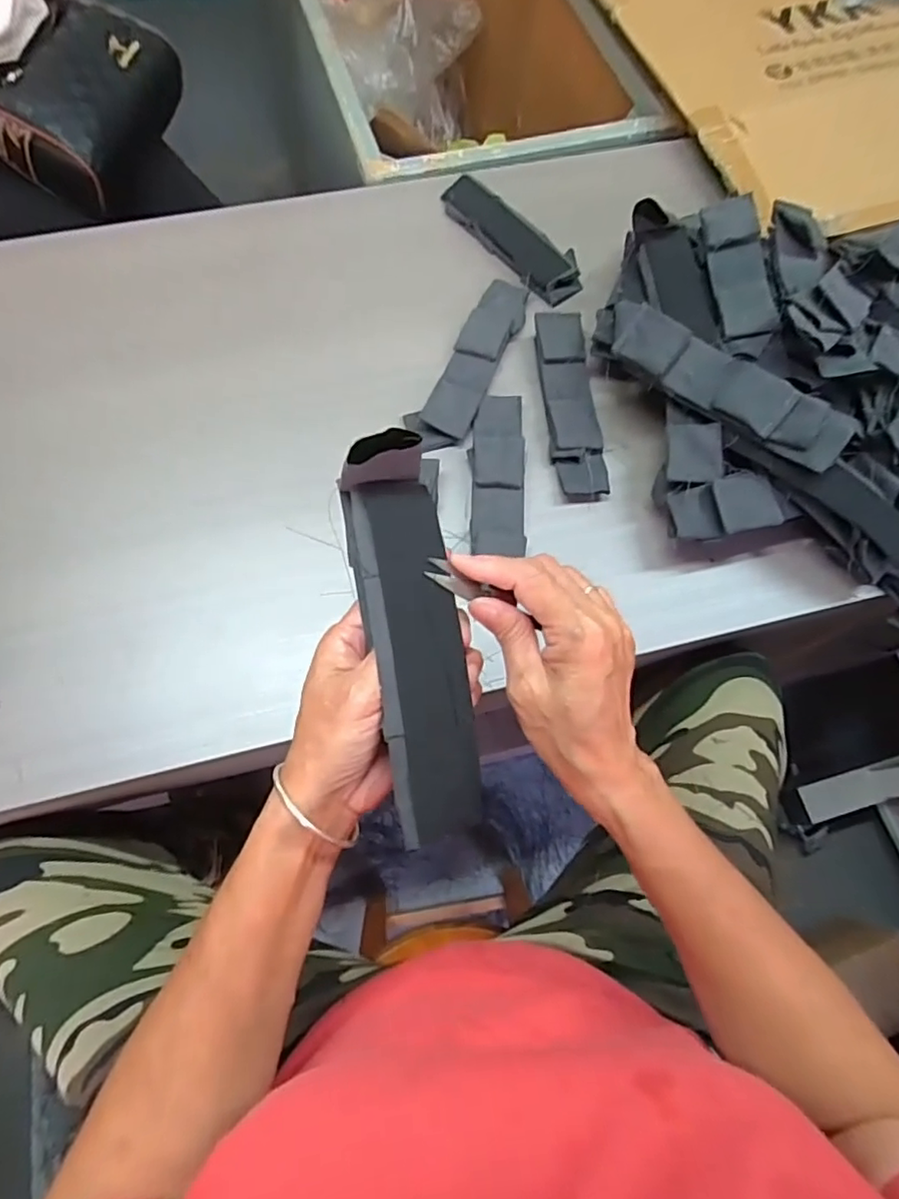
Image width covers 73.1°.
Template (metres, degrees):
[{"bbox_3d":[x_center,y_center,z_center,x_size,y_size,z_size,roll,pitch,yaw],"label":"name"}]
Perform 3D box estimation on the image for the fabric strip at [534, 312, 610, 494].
[{"bbox_3d":[0.114,-0.186,0.572,0.048,0.012,0.190,-4,74,-5],"label":"fabric strip"}]

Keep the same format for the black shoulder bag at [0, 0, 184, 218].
[{"bbox_3d":[-0.446,-0.609,0.748,0.132,0.107,0.218,17,69,4],"label":"black shoulder bag"}]

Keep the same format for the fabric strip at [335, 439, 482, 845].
[{"bbox_3d":[-0.018,0.019,0.307,0.050,0.039,0.197,-9,84,-6],"label":"fabric strip"}]

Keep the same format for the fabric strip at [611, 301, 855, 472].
[{"bbox_3d":[0.223,-0.178,0.497,0.209,0.015,0.048,37,98,16],"label":"fabric strip"}]

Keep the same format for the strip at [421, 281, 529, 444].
[{"bbox_3d":[0.029,-0.240,0.587,0.049,0.007,0.193,22,70,6],"label":"strip"}]

